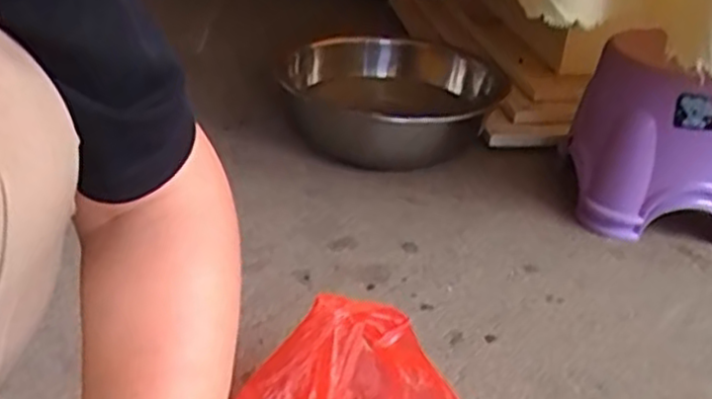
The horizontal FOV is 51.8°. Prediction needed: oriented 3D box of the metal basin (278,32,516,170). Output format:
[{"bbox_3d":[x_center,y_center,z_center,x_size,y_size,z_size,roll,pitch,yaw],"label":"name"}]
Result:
[{"bbox_3d":[0.053,-0.159,1.185,0.294,0.133,0.294,4,30,-2],"label":"metal basin"}]

